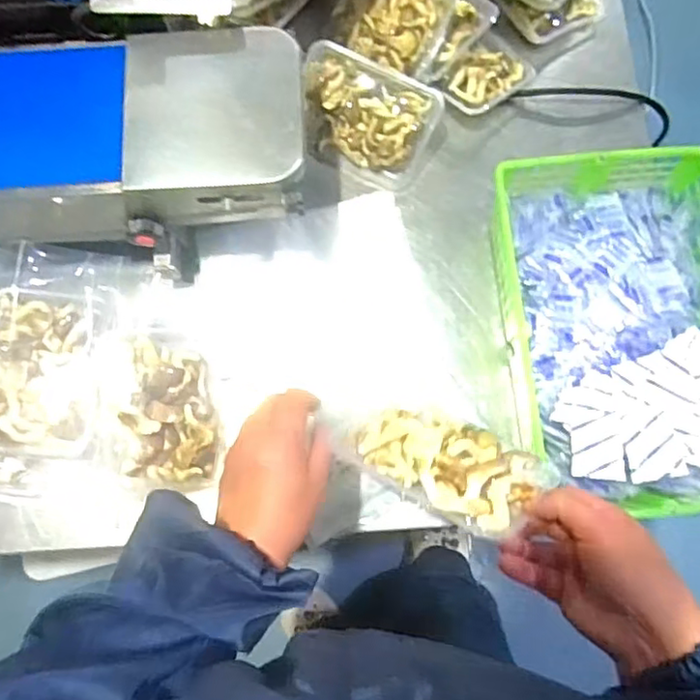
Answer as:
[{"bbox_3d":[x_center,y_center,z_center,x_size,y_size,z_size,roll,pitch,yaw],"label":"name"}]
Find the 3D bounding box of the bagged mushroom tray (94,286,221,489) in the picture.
[{"bbox_3d":[-0.188,0.036,0.615,0.111,0.038,0.194,-1,83,-23],"label":"bagged mushroom tray"}]

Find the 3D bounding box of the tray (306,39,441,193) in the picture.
[{"bbox_3d":[0.014,-0.263,0.708,0.161,0.035,0.115,26,106,5],"label":"tray"}]

